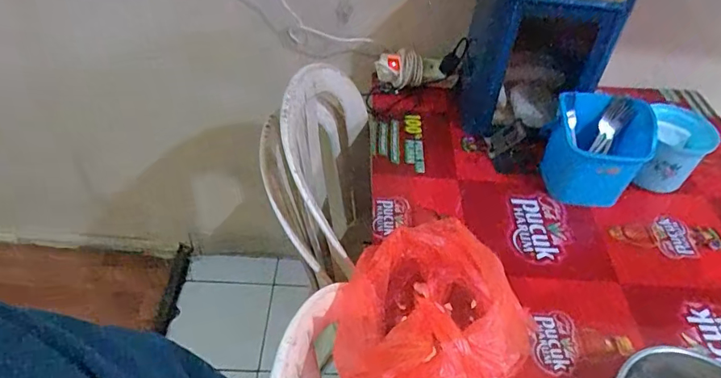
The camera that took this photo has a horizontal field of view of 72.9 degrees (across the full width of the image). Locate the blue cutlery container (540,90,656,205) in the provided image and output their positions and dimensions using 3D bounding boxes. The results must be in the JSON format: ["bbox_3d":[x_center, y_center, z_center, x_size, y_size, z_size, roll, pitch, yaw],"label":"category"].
[{"bbox_3d":[0.418,-0.069,0.882,0.161,0.157,0.139,18,46,14],"label":"blue cutlery container"}]

